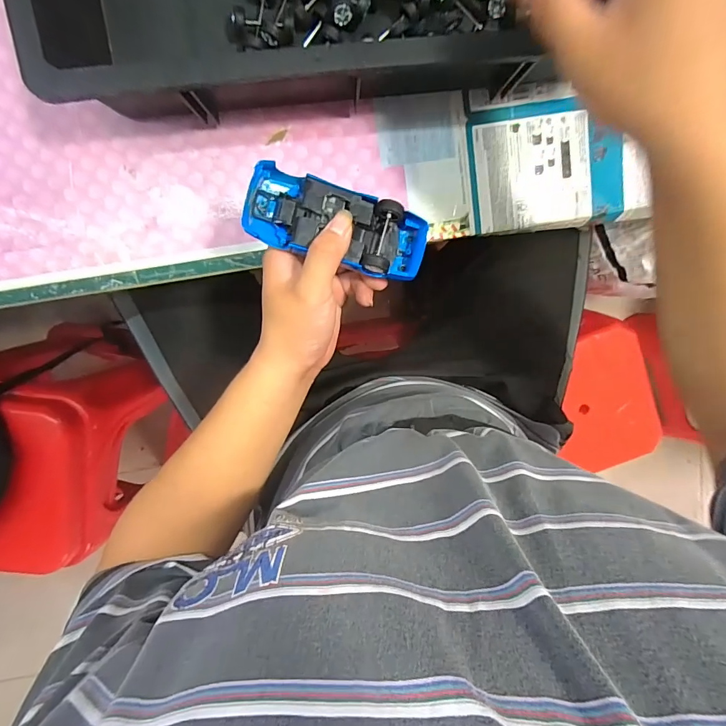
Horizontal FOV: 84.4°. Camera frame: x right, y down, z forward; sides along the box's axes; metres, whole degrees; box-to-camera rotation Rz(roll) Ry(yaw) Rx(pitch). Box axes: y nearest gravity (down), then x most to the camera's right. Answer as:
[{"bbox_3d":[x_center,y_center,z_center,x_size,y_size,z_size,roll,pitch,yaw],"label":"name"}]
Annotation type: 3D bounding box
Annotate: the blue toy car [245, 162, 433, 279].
[{"bbox_3d":[-0.018,-0.101,0.296,0.130,0.031,0.053,13,94,-11],"label":"blue toy car"}]

